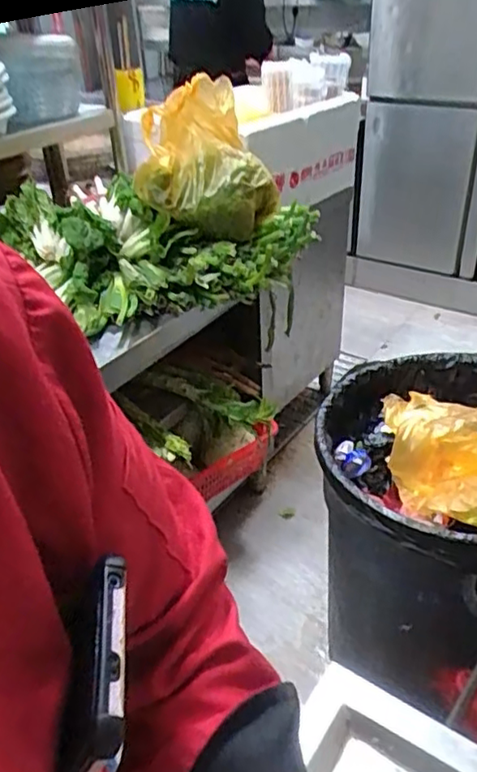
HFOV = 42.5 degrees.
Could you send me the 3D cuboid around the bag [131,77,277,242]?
[{"bbox_3d":[-0.068,-0.461,1.253,0.278,0.279,0.164,-5,35,-3],"label":"bag"}]

